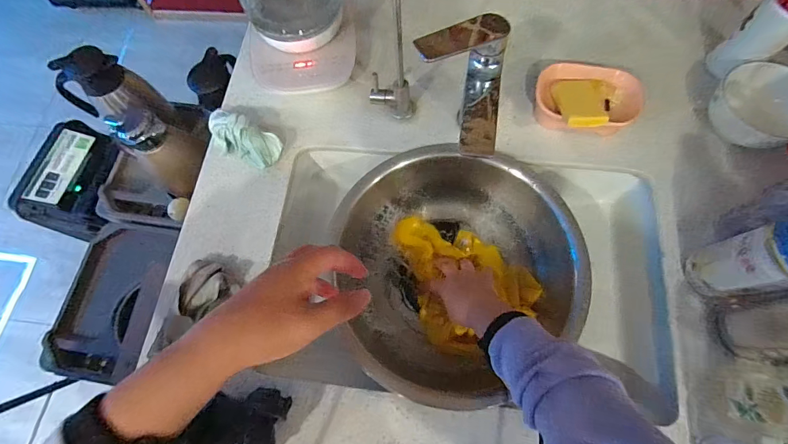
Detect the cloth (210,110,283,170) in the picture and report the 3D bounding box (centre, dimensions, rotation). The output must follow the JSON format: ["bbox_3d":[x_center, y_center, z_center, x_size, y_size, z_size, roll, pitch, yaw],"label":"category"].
[{"bbox_3d":[-0.231,-0.126,0.568,0.118,0.051,0.052,27,74,11],"label":"cloth"}]

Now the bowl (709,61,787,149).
[{"bbox_3d":[0.500,-0.151,0.521,0.122,0.070,0.120,-1,71,2],"label":"bowl"}]

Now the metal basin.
[{"bbox_3d":[0.101,0.075,0.553,0.319,0.099,0.333,-1,71,2],"label":"metal basin"}]

